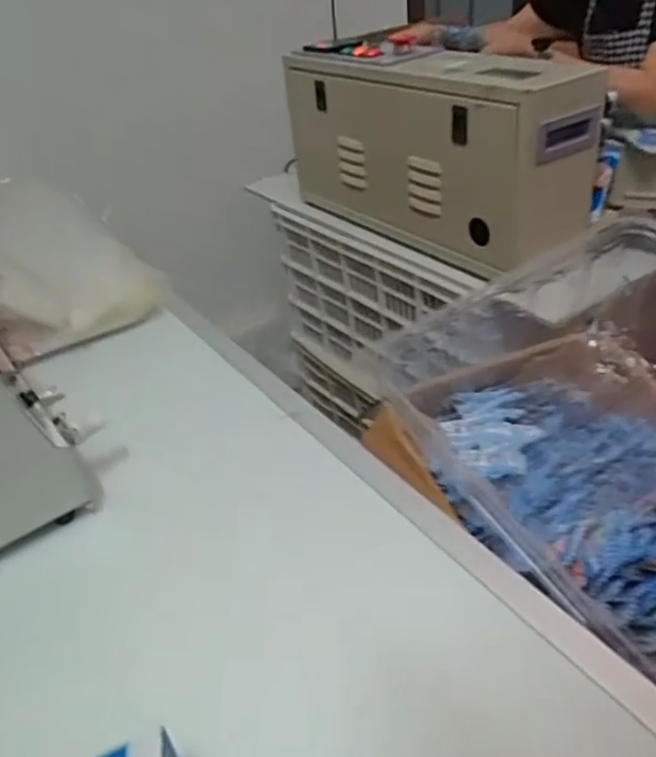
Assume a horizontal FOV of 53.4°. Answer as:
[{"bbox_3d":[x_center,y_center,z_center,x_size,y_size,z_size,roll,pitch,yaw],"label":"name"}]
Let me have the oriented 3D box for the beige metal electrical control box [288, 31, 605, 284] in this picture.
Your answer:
[{"bbox_3d":[0.134,-0.357,0.986,0.150,0.246,0.511,-23,38,-21],"label":"beige metal electrical control box"}]

